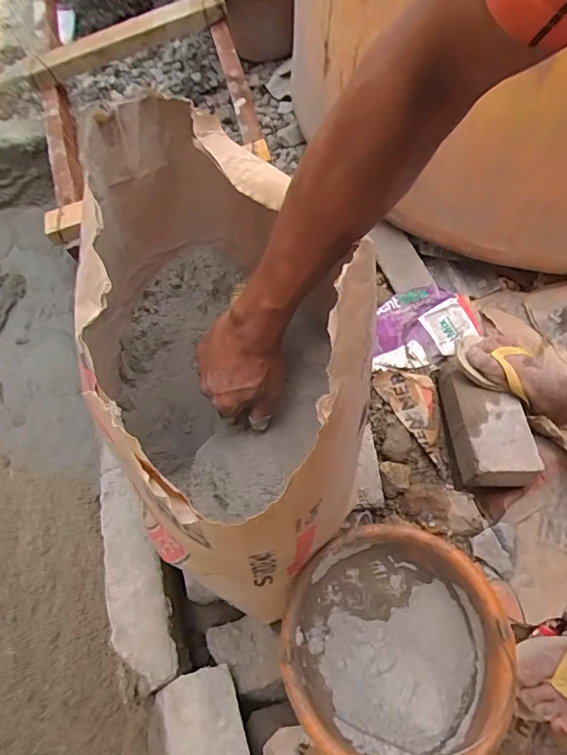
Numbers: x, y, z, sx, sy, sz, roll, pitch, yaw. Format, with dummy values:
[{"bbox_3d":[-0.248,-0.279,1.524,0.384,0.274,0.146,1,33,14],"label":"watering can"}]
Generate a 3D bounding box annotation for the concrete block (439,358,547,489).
[{"bbox_3d":[0.329,0.063,0.790,0.109,0.058,0.217,1,59,-1],"label":"concrete block"}]

